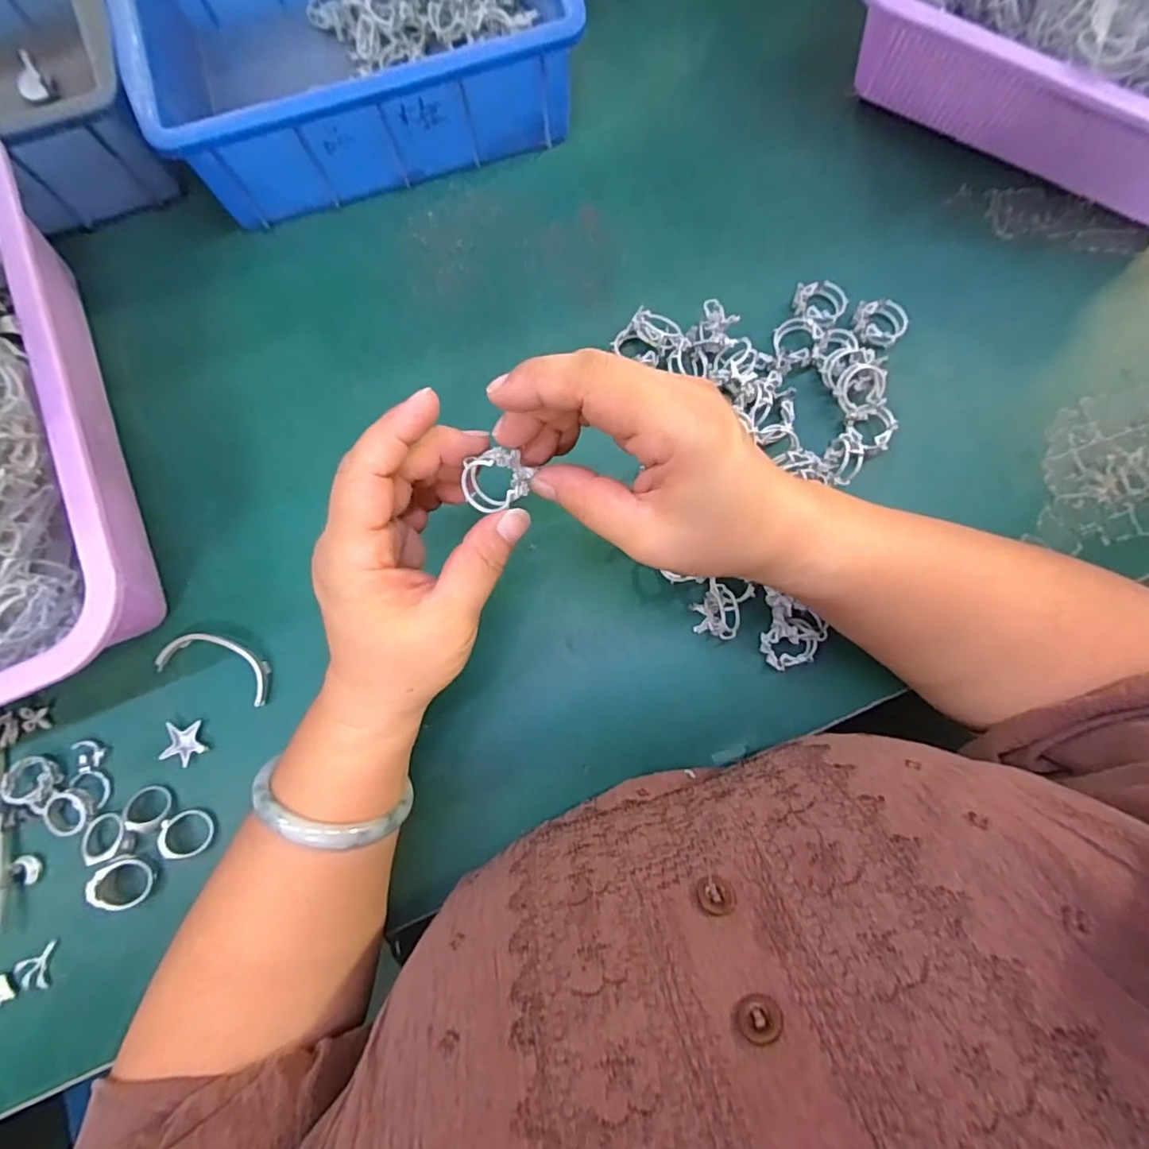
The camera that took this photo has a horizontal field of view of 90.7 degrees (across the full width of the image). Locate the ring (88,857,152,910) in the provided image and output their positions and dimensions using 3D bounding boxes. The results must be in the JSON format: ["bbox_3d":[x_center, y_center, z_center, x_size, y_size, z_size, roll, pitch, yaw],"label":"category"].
[{"bbox_3d":[-0.236,0.161,0.295,0.024,0.015,0.025,0,81,0],"label":"ring"}]

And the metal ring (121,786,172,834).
[{"bbox_3d":[-0.228,0.125,0.300,0.022,0.011,0.021,0,81,0],"label":"metal ring"}]

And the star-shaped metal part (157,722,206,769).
[{"bbox_3d":[-0.214,0.093,0.310,0.022,0.005,0.023,-5,81,-1],"label":"star-shaped metal part"}]

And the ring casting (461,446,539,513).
[{"bbox_3d":[-0.032,-0.039,0.230,0.028,0.009,0.021,-15,85,-2],"label":"ring casting"}]

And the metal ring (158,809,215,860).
[{"bbox_3d":[-0.206,0.138,0.298,0.026,0.007,0.023,-9,82,-1],"label":"metal ring"}]

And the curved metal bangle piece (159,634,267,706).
[{"bbox_3d":[-0.198,0.049,0.314,0.065,0.007,0.027,19,82,3],"label":"curved metal bangle piece"}]

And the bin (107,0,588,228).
[{"bbox_3d":[-0.132,-0.333,0.344,0.248,0.068,0.173,-16,80,-1],"label":"bin"}]

